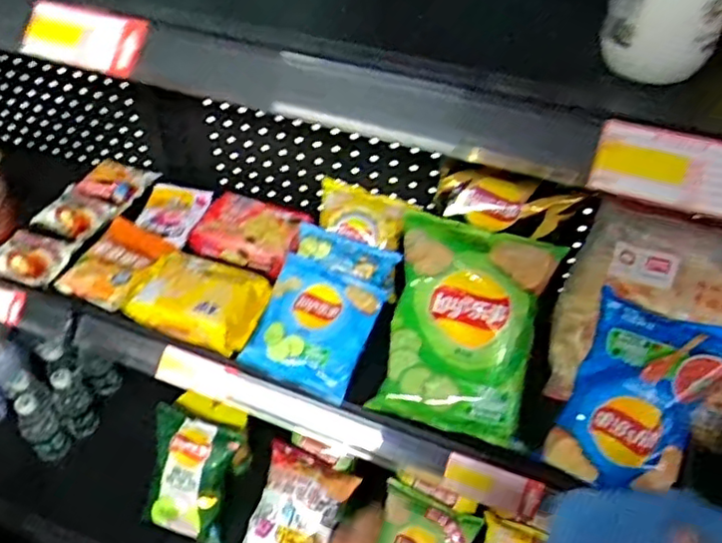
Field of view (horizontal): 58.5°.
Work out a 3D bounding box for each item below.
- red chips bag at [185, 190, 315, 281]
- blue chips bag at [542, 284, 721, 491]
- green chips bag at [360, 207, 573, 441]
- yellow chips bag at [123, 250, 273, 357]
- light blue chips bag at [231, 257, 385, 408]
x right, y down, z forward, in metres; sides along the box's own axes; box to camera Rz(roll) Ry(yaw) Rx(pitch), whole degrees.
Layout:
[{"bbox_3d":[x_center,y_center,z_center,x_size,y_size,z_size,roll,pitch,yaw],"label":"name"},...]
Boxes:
[{"bbox_3d":[-0.144,-0.051,0.835,0.160,0.041,0.089,14,47,13],"label":"red chips bag"},{"bbox_3d":[0.264,0.121,0.599,0.133,0.179,0.050,22,4,26],"label":"blue chips bag"},{"bbox_3d":[0.102,0.054,0.664,0.150,0.045,0.205,14,89,22],"label":"green chips bag"},{"bbox_3d":[-0.195,0.030,0.760,0.165,0.038,0.103,15,47,15],"label":"yellow chips bag"},{"bbox_3d":[-0.050,0.065,0.745,0.124,0.042,0.142,19,75,18],"label":"light blue chips bag"}]

